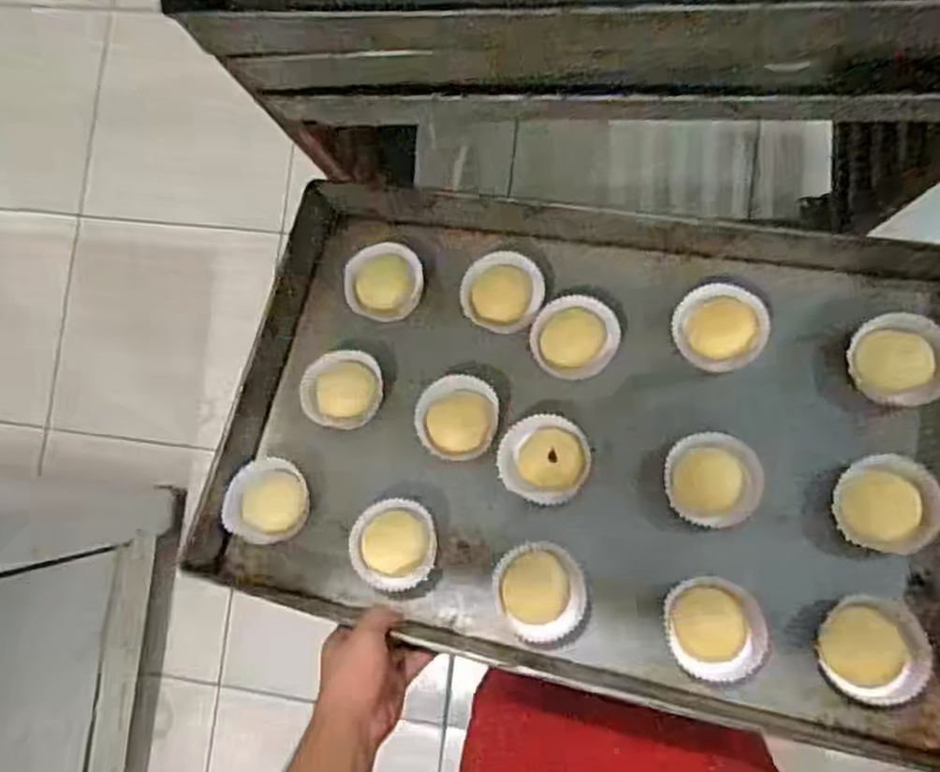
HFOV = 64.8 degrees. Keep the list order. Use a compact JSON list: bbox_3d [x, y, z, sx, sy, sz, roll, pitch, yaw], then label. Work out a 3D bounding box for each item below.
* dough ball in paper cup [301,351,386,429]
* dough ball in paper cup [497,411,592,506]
[{"bbox_3d":[-0.127,0.005,0.756,0.077,0.047,0.075,-1,85,8],"label":"dough ball in paper cup"},{"bbox_3d":[0.069,0.067,0.692,0.084,0.030,0.080,-1,85,8],"label":"dough ball in paper cup"}]

